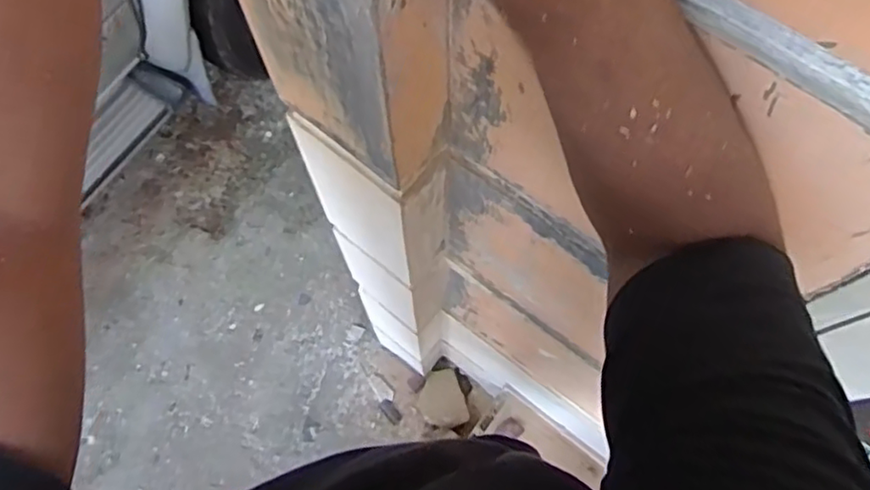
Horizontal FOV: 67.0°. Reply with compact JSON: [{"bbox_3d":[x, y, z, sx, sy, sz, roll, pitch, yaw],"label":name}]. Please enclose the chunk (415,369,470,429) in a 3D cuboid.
[{"bbox_3d":[0.017,0.438,1.850,0.128,0.032,0.160,-19,72,-6],"label":"chunk"}]

